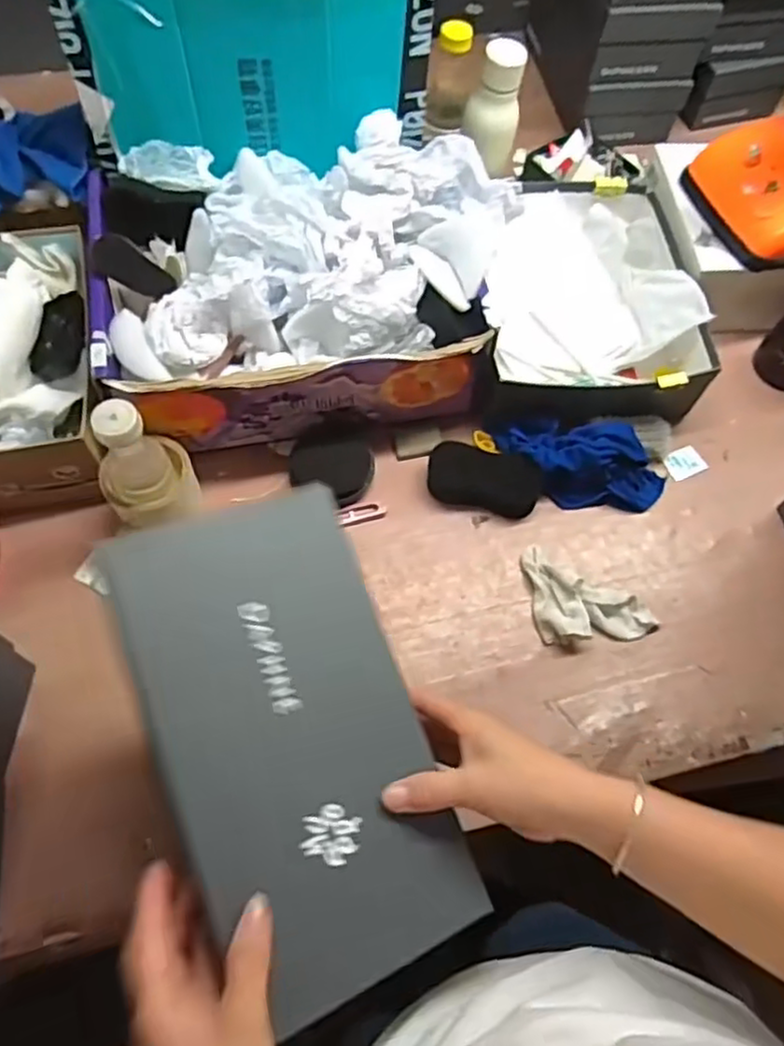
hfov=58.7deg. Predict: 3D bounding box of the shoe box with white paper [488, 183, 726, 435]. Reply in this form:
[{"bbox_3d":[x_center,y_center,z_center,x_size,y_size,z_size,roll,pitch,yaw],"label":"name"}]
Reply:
[{"bbox_3d":[0.230,-0.271,0.853,0.244,0.091,0.322,-1,65,-4],"label":"shoe box with white paper"}]

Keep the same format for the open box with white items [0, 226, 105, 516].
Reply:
[{"bbox_3d":[-0.415,-0.177,0.730,0.181,0.138,0.296,-11,66,-8],"label":"open box with white items"}]

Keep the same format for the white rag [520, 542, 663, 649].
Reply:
[{"bbox_3d":[0.209,0.068,0.732,0.123,0.034,0.107,-5,65,-6],"label":"white rag"}]

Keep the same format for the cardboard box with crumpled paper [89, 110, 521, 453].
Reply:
[{"bbox_3d":[-0.091,-0.255,0.766,0.428,0.191,0.270,-8,65,-7],"label":"cardboard box with crumpled paper"}]

